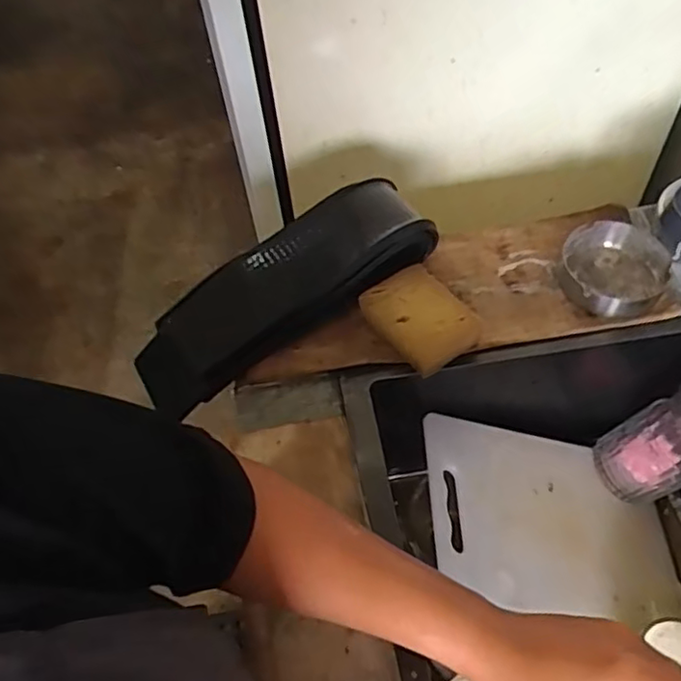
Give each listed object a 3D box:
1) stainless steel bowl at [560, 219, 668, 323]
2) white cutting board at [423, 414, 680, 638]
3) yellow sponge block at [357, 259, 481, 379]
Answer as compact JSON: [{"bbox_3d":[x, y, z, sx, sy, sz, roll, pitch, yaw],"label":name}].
[{"bbox_3d":[0.261,-0.069,0.601,0.093,0.034,0.097,-2,56,3],"label":"stainless steel bowl"},{"bbox_3d":[0.215,0.176,0.617,0.290,0.008,0.174,14,53,-20],"label":"white cutting board"},{"bbox_3d":[0.072,-0.017,0.576,0.074,0.038,0.094,-33,60,-17],"label":"yellow sponge block"}]

